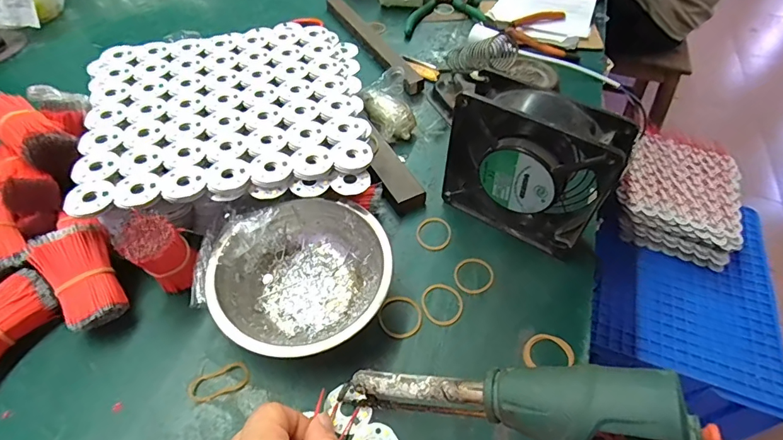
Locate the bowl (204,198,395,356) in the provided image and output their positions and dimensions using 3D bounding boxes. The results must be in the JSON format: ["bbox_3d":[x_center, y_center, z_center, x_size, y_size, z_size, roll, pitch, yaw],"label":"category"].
[{"bbox_3d":[-0.066,0.042,0.323,0.128,0.046,0.119,1,51,-2],"label":"bowl"}]

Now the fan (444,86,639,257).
[{"bbox_3d":[0.106,-0.040,0.344,0.119,0.121,0.039,29,55,19],"label":"fan"}]

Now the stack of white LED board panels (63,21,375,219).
[{"bbox_3d":[-0.140,-0.103,0.381,0.226,0.019,0.228,-7,52,-9],"label":"stack of white LED board panels"}]

